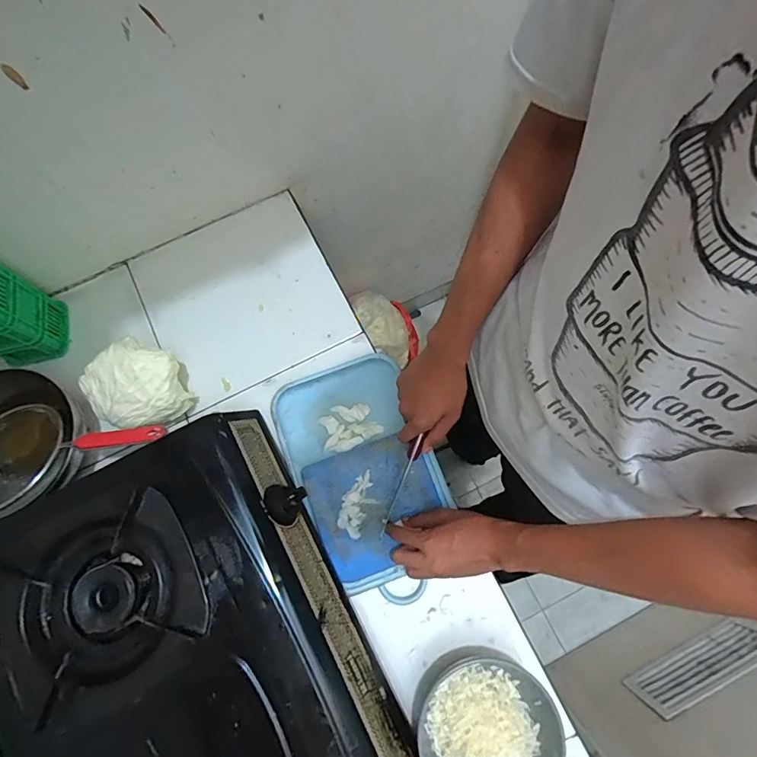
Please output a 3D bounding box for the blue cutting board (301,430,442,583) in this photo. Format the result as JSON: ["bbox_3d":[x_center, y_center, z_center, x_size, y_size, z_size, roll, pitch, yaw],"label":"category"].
[{"bbox_3d":[-0.003,0.172,0.619,0.167,0.019,0.163,-22,75,-4],"label":"blue cutting board"}]

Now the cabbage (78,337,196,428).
[{"bbox_3d":[-0.345,0.013,0.638,0.137,0.090,0.114,17,76,6],"label":"cabbage"}]

